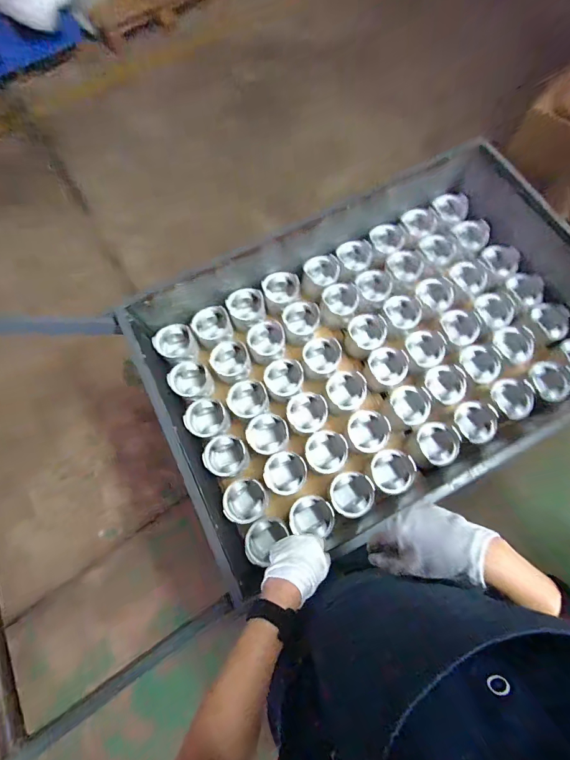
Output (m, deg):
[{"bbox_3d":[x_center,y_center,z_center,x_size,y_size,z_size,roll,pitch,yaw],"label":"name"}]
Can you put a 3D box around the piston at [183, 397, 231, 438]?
[{"bbox_3d":[-0.208,0.108,0.946,0.105,0.086,0.107,0,73,1],"label":"piston"}]

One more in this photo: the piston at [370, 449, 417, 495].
[{"bbox_3d":[0.279,0.234,0.893,0.094,0.078,0.106,-11,73,-3],"label":"piston"}]

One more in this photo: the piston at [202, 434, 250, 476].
[{"bbox_3d":[-0.149,0.200,0.908,0.108,0.084,0.099,0,73,1],"label":"piston"}]

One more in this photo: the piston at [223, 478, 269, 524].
[{"bbox_3d":[-0.096,0.301,0.866,0.105,0.085,0.100,0,73,1],"label":"piston"}]

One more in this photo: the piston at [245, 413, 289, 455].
[{"bbox_3d":[-0.045,0.146,0.922,0.101,0.070,0.108,0,73,1],"label":"piston"}]

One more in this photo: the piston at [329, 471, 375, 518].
[{"bbox_3d":[0.167,0.287,0.876,0.103,0.084,0.103,0,73,1],"label":"piston"}]

